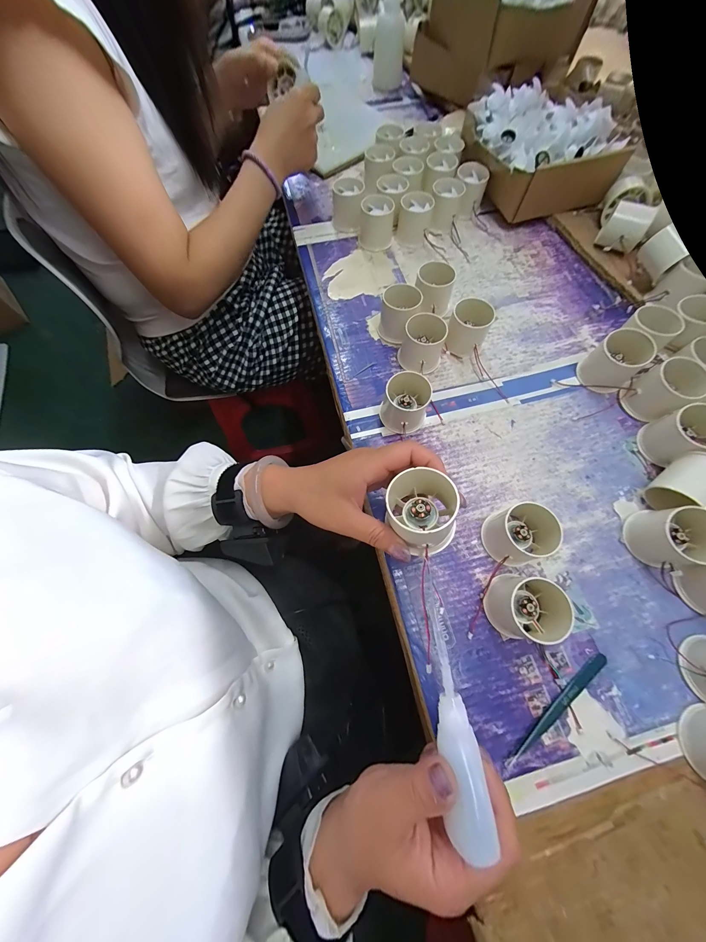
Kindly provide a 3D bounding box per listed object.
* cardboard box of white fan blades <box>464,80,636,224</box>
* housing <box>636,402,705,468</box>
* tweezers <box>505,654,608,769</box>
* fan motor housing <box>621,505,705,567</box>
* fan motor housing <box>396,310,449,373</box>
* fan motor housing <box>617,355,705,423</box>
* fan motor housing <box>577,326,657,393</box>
[{"bbox_3d":[0.293,-0.516,0.491,0.195,0.095,0.206,-19,70,-5],"label":"cardboard box of white fan blades"},{"bbox_3d":[0.353,-0.039,0.318,0.059,0.047,0.052,-19,69,-5],"label":"housing"},{"bbox_3d":[0.179,0.206,0.259,0.127,0.006,0.010,-35,72,-11],"label":"tweezers"},{"bbox_3d":[0.309,0.062,0.285,0.057,0.048,0.053,-1,69,2],"label":"fan motor housing"},{"bbox_3d":[0.088,-0.161,0.379,0.054,0.047,0.060,12,70,7],"label":"fan motor housing"},{"bbox_3d":[0.348,-0.091,0.333,0.059,0.050,0.052,-24,70,-7],"label":"fan motor housing"},{"bbox_3d":[0.306,-0.129,0.348,0.050,0.053,0.052,-40,73,-12],"label":"fan motor housing"}]

